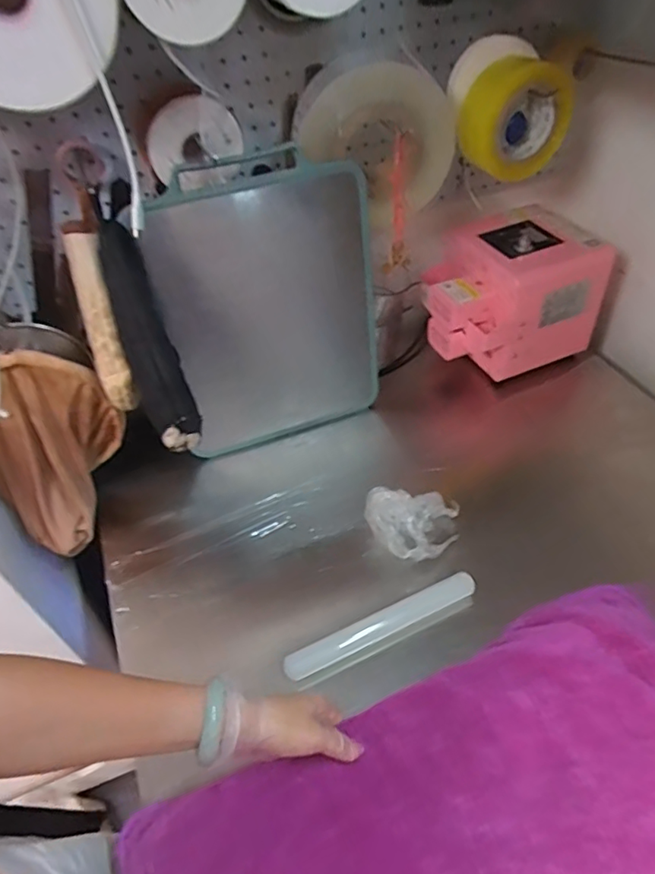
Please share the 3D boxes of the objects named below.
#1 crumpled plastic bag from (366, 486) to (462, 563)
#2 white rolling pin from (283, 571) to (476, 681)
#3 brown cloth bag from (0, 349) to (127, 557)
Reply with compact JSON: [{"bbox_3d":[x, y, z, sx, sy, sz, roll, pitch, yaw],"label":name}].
[{"bbox_3d":[0.106,0.100,0.680,0.114,0.043,0.094,-10,47,-4],"label":"crumpled plastic bag"},{"bbox_3d":[0.058,0.200,0.606,0.218,0.022,0.024,-21,49,-14],"label":"white rolling pin"},{"bbox_3d":[-0.350,0.004,0.713,0.132,0.243,0.148,31,56,29],"label":"brown cloth bag"}]

